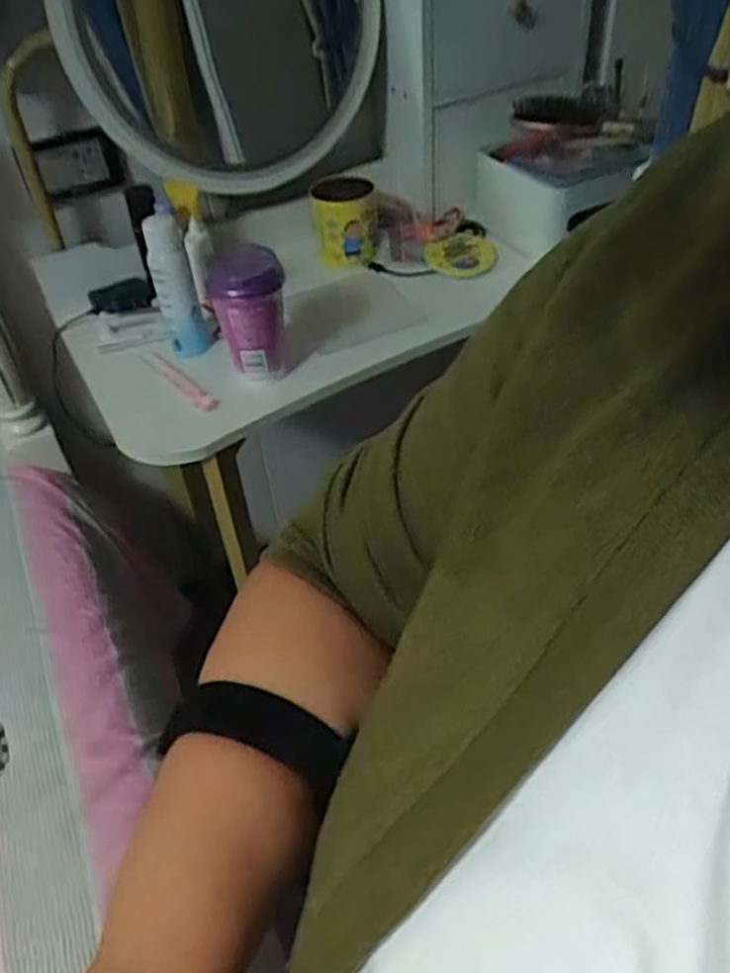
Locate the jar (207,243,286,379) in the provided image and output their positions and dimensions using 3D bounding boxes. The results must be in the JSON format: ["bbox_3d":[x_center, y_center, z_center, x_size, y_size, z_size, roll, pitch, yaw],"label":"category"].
[{"bbox_3d":[-0.119,-0.183,0.806,0.074,0.138,0.065,-13,45,-8],"label":"jar"}]

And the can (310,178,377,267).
[{"bbox_3d":[-0.026,-0.360,1.040,0.085,0.086,0.097,-4,44,1],"label":"can"}]

